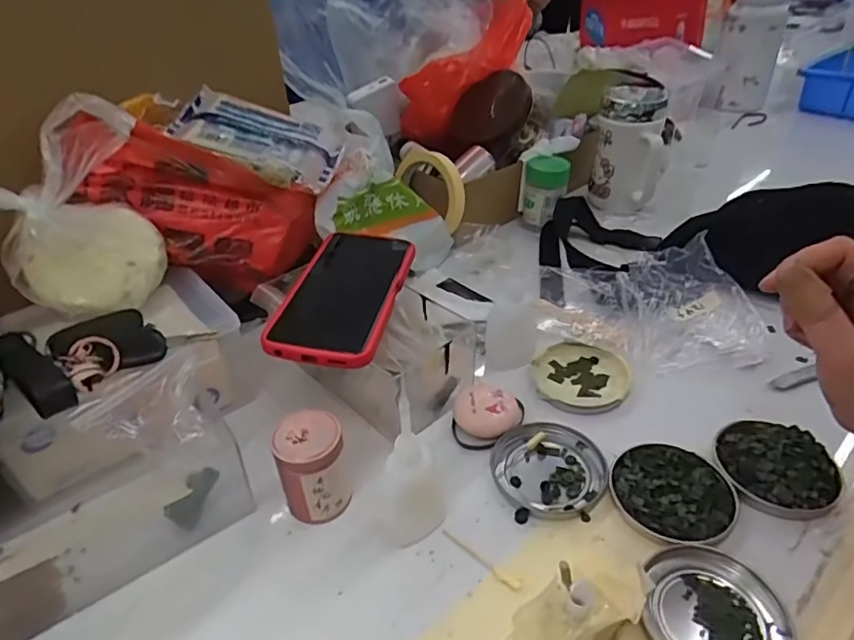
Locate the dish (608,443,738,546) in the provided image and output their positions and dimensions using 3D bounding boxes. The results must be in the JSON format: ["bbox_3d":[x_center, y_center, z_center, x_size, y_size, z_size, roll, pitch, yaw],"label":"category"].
[{"bbox_3d":[0.164,0.116,0.381,0.076,0.010,0.075,-2,36,1],"label":"dish"}]

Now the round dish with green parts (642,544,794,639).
[{"bbox_3d":[0.163,0.167,0.319,0.074,0.011,0.074,-2,36,1],"label":"round dish with green parts"}]

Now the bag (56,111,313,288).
[{"bbox_3d":[-0.191,-0.098,0.483,0.212,0.102,0.073,27,19,-38],"label":"bag"}]

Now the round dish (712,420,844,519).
[{"bbox_3d":[0.241,0.101,0.394,0.075,0.013,0.075,-2,36,1],"label":"round dish"}]

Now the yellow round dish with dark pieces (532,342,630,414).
[{"bbox_3d":[0.129,0.050,0.478,0.076,0.015,0.074,-2,36,1],"label":"yellow round dish with dark pieces"}]

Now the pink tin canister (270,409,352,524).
[{"bbox_3d":[-0.075,0.099,0.375,0.043,0.068,0.038,-12,37,-12],"label":"pink tin canister"}]

